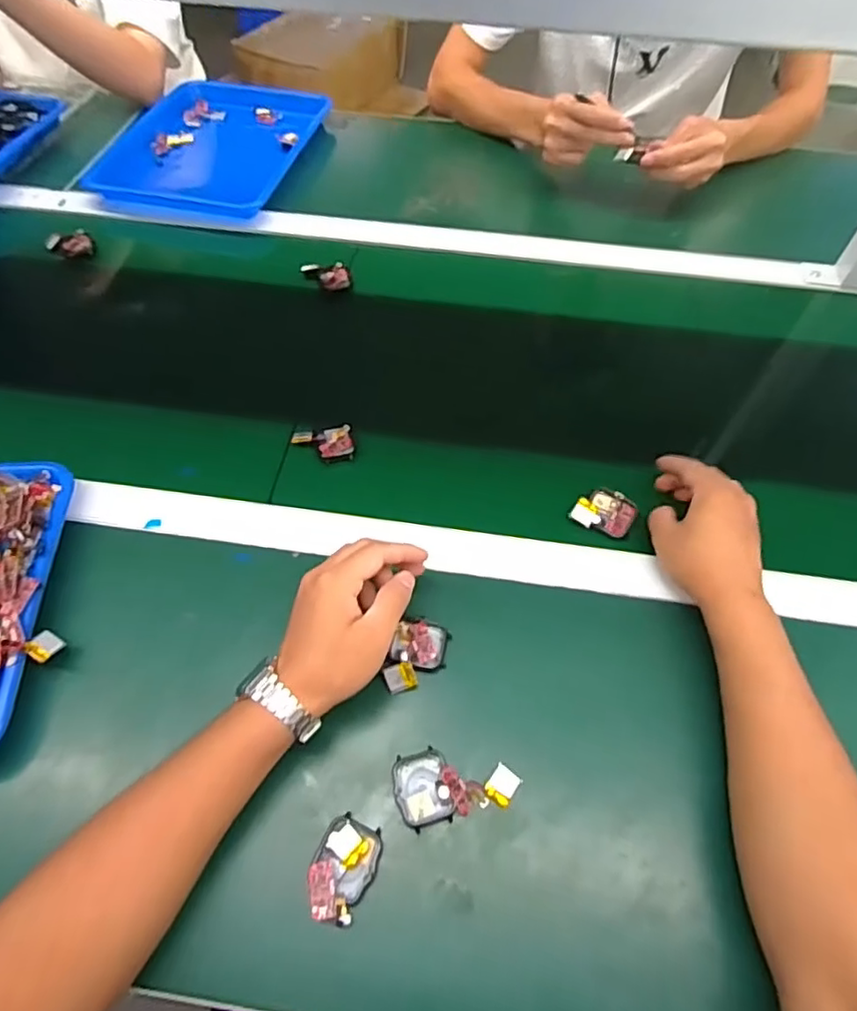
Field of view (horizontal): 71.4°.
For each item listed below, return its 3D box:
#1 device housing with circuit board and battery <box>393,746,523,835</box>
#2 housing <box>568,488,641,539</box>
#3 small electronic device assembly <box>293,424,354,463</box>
[{"bbox_3d":[0.018,0.188,0.410,0.081,0.012,0.047,-12,58,-8],"label":"device housing with circuit board and battery"},{"bbox_3d":[0.156,0.005,0.525,0.051,0.007,0.041,28,61,16],"label":"housing"},{"bbox_3d":[-0.100,-0.058,0.571,0.057,0.010,0.039,-11,58,-8],"label":"small electronic device assembly"}]

